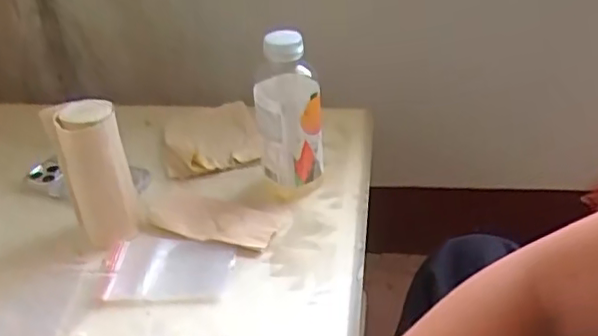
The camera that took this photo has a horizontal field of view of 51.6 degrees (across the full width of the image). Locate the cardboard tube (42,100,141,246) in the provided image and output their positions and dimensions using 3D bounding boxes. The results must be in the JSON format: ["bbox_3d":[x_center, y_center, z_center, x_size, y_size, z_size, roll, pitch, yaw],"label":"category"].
[{"bbox_3d":[-0.200,0.002,0.613,0.061,0.142,0.057,-18,37,-19],"label":"cardboard tube"}]

